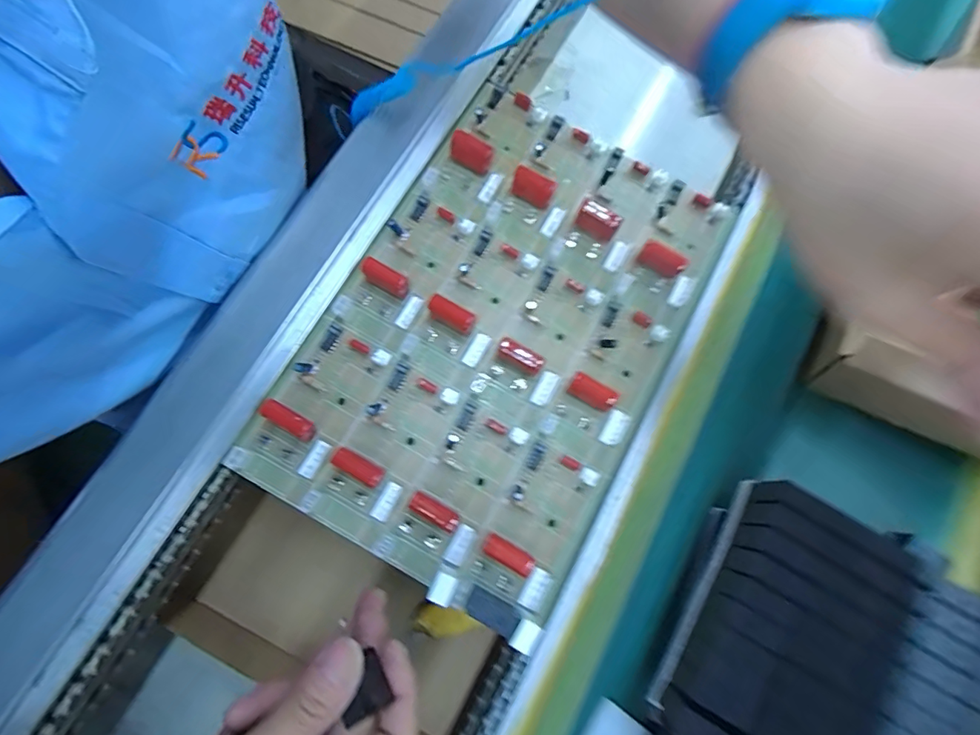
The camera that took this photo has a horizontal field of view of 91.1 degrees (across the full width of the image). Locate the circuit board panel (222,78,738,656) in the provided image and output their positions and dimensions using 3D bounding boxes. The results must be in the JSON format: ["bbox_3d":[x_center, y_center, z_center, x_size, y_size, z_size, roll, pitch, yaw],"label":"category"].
[{"bbox_3d":[0.009,-0.025,0.277,0.182,0.025,0.283,30,75,5],"label":"circuit board panel"}]

